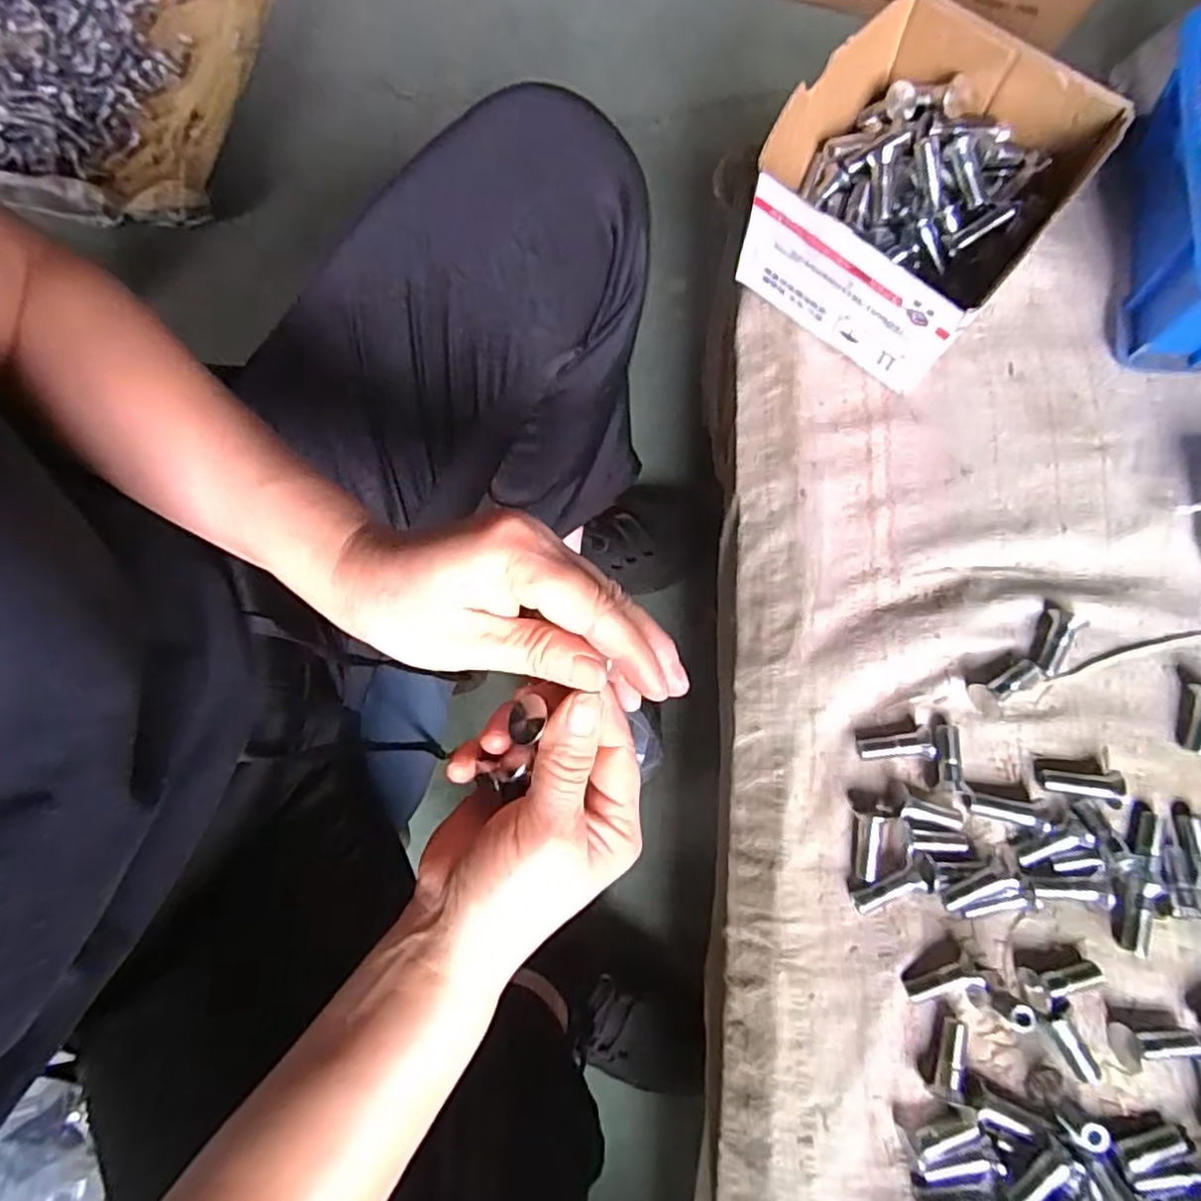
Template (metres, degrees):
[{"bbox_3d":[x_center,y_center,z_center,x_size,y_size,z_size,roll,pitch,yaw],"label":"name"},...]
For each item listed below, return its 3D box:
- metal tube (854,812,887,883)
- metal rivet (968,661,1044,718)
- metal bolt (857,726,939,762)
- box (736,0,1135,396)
[{"bbox_3d":[0.139,0.128,0.352,0.014,0.012,0.033,2,79,5],"label":"metal tube"},{"bbox_3d":[0.217,0.044,0.360,0.039,0.013,0.018,-32,78,-2],"label":"metal rivet"},{"bbox_3d":[0.155,0.076,0.358,0.038,0.009,0.015,-7,76,14],"label":"metal bolt"},{"bbox_3d":[0.170,-0.224,0.381,0.143,0.081,0.148,40,83,9],"label":"box"}]

